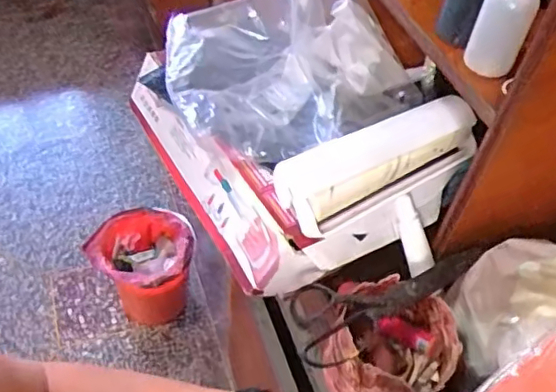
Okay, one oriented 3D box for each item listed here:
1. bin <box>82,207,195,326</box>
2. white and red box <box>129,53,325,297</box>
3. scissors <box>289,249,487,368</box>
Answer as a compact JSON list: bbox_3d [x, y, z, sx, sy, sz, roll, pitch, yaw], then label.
[{"bbox_3d":[-0.370,0.229,1.680,0.259,0.334,0.246,3,50,-3],"label":"bin"},{"bbox_3d":[-0.077,-0.034,0.689,0.067,0.095,0.353,-23,56,-23],"label":"white and red box"},{"bbox_3d":[0.125,0.105,0.582,0.235,0.022,0.077,-12,53,-19],"label":"scissors"}]

